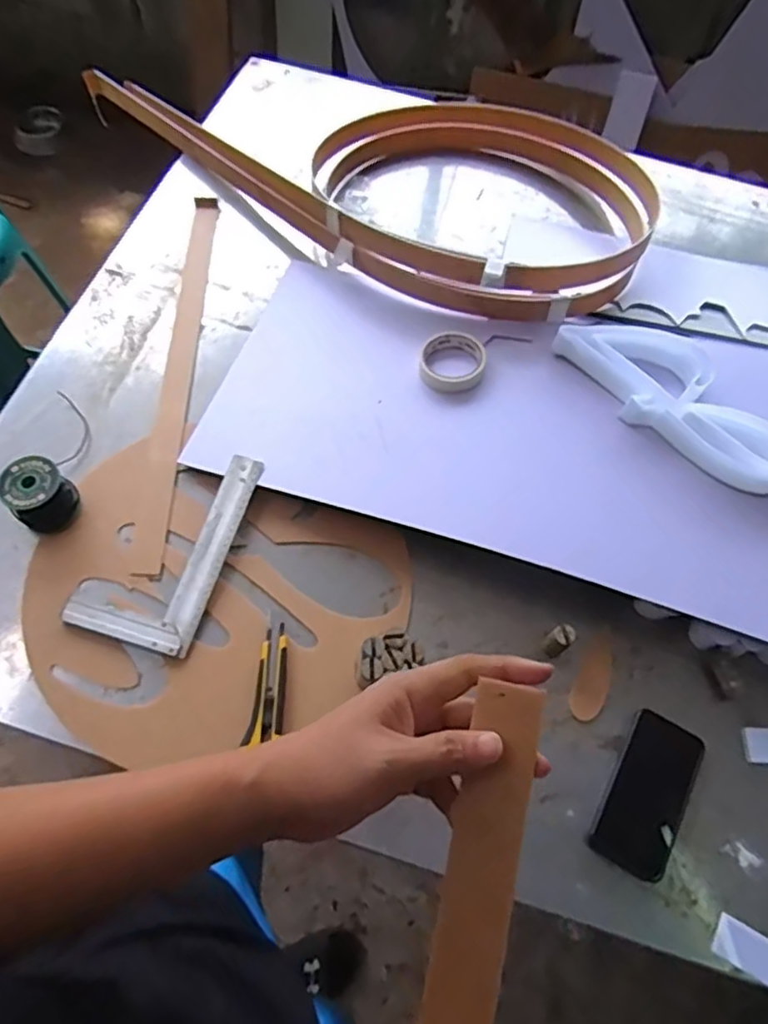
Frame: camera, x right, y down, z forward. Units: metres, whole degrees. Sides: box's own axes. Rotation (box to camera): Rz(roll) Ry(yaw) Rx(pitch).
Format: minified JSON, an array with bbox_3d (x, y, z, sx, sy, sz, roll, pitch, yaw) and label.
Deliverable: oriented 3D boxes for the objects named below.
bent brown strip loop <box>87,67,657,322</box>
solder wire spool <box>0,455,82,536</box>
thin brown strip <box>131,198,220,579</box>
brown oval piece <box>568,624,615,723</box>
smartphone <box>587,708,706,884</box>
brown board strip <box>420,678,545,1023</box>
[{"bbox_3d":[-0.021,-0.657,1.112,1.006,0.118,0.531,32,66,12],"label":"bent brown strip loop"},{"bbox_3d":[-0.415,-0.020,0.793,0.067,0.075,0.069,1,63,-3],"label":"solder wire spool"},{"bbox_3d":[-0.284,-0.214,0.931,0.049,0.012,0.641,2,63,-3],"label":"thin brown strip"},{"bbox_3d":[0.254,0.193,0.781,0.039,0.004,0.117,28,65,10],"label":"brown oval piece"},{"bbox_3d":[0.288,0.304,0.714,0.079,0.019,0.163,28,67,16],"label":"smartphone"},{"bbox_3d":[0.050,0.219,0.358,0.039,0.009,0.241,10,84,6],"label":"brown board strip"}]

